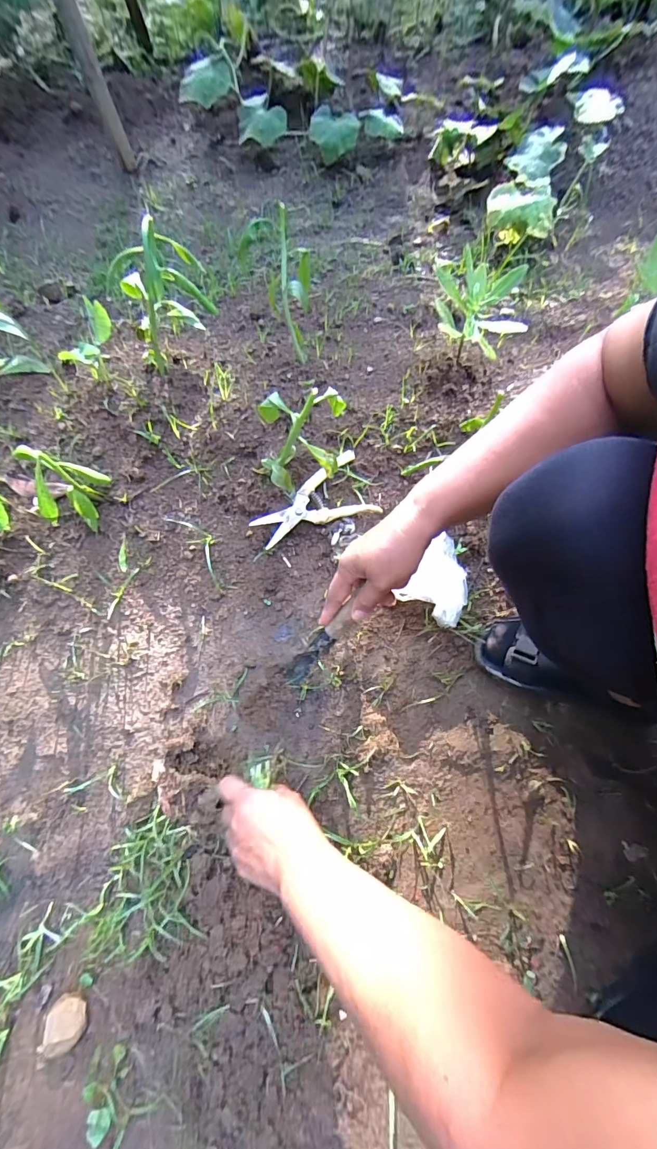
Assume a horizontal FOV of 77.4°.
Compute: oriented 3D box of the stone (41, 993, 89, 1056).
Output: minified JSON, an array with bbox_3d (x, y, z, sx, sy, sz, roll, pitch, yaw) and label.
[{"bbox_3d":[-0.288,0.491,0.447,0.042,0.020,0.049,36,75,12],"label":"stone"}]

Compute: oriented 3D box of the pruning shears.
[{"bbox_3d":[-0.021,-0.099,0.589,0.175,0.026,0.095,-28,73,-9],"label":"pruning shears"}]

